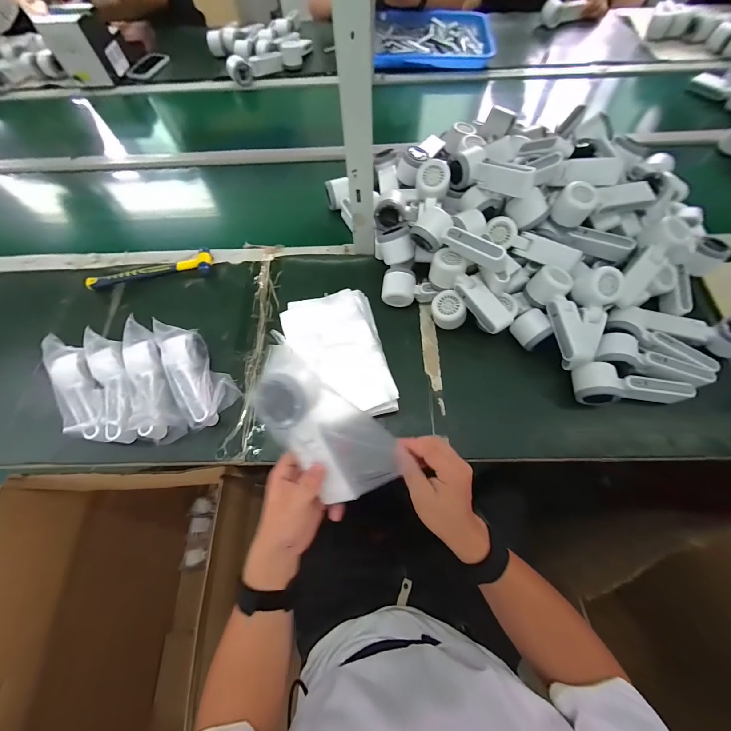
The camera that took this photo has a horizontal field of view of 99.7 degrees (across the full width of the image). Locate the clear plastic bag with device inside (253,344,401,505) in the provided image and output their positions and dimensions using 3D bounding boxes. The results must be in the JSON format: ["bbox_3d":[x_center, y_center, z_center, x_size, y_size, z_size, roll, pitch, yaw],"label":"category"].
[{"bbox_3d":[-0.045,0.067,0.330,0.088,0.037,0.186,-46,107,-17],"label":"clear plastic bag with device inside"}]

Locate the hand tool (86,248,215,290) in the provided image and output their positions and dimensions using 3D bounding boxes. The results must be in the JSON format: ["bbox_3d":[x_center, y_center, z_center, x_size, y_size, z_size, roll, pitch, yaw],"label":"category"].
[{"bbox_3d":[-0.441,-0.199,0.636,0.247,0.023,0.062,-7,66,-2],"label":"hand tool"}]

